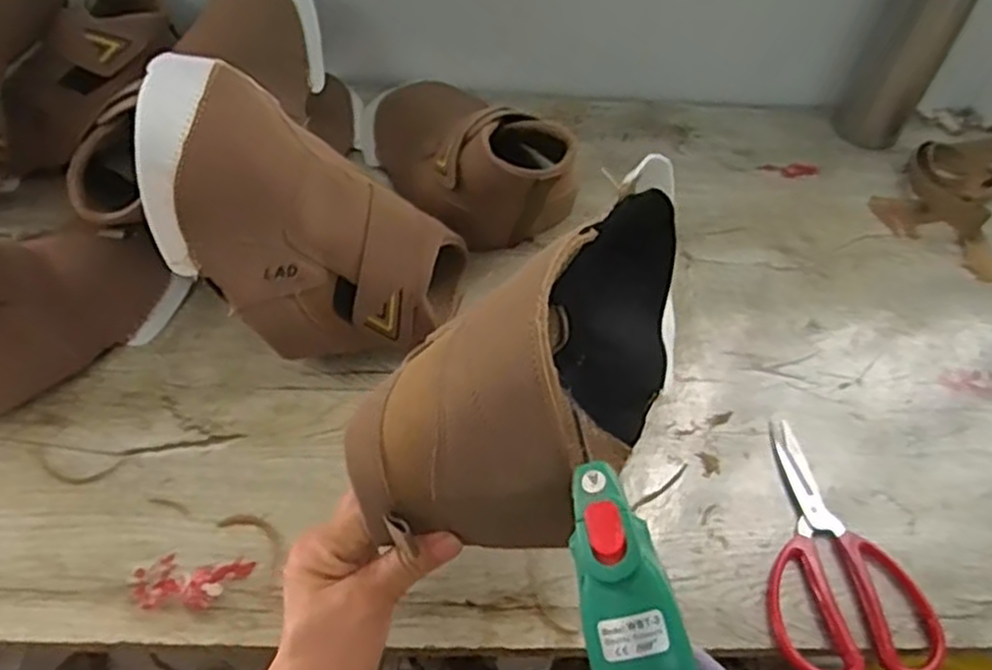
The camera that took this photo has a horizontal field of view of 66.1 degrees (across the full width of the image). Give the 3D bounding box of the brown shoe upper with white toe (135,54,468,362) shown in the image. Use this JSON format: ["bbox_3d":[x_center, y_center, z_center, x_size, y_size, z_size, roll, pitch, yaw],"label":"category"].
[{"bbox_3d":[-0.117,-0.084,0.539,0.188,0.208,0.137,6,49,-1],"label":"brown shoe upper with white toe"}]

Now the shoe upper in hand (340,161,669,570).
[{"bbox_3d":[0.042,0.007,0.421,0.088,0.143,0.256,32,36,20],"label":"shoe upper in hand"}]

